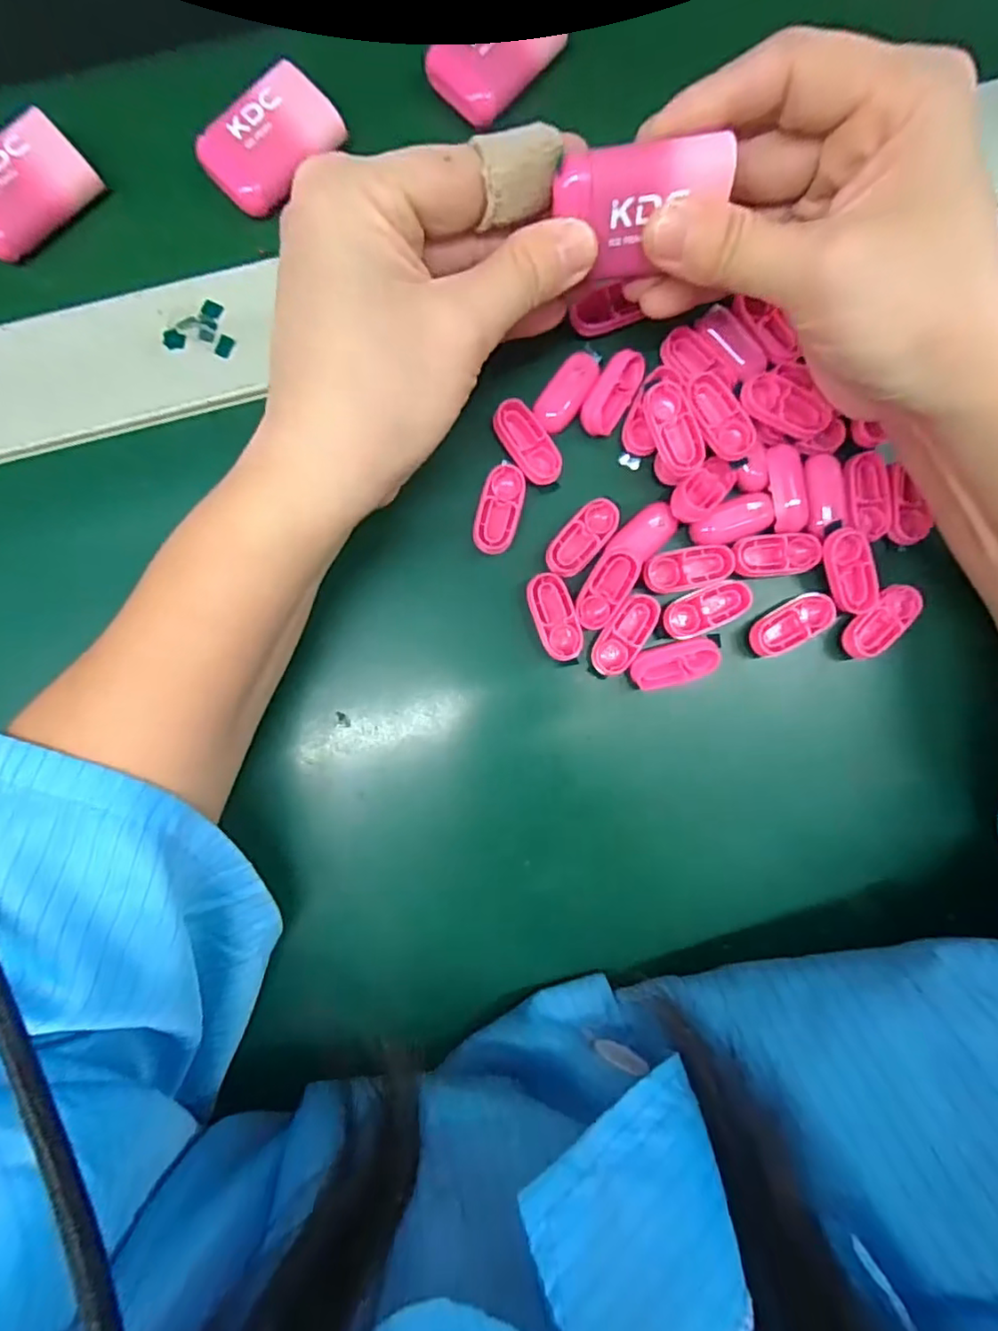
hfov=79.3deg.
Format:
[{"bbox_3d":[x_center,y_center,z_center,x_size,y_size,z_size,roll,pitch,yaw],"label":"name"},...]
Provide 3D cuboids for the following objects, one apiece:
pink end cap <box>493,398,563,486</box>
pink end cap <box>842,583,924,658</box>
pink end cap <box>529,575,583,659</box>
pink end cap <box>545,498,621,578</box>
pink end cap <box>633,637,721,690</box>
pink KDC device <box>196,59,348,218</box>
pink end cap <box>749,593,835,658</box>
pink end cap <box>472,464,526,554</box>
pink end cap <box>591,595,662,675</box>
[{"bbox_3d":[0.011,-0.086,0.232,0.016,0.004,0.034,-36,89,-2],"label":"pink end cap"},{"bbox_3d":[0.151,-0.018,0.237,0.015,0.006,0.034,43,88,0],"label":"pink end cap"},{"bbox_3d":[0.022,-0.019,0.232,0.015,0.004,0.034,-21,89,-2],"label":"pink end cap"},{"bbox_3d":[0.033,-0.050,0.231,0.016,0.004,0.035,38,88,0],"label":"pink end cap"},{"bbox_3d":[0.068,-0.001,0.232,0.034,0.005,0.016,-14,89,-2],"label":"pink end cap"},{"bbox_3d":[-0.088,-0.202,0.232,0.033,0.010,0.052,43,88,0],"label":"pink KDC device"},{"bbox_3d":[0.115,-0.016,0.236,0.034,0.007,0.016,-33,89,-2],"label":"pink end cap"},{"bbox_3d":[0.000,-0.060,0.232,0.016,0.005,0.034,15,88,-1],"label":"pink end cap"},{"bbox_3d":[0.049,-0.012,0.236,0.016,0.010,0.033,35,88,0],"label":"pink end cap"}]

